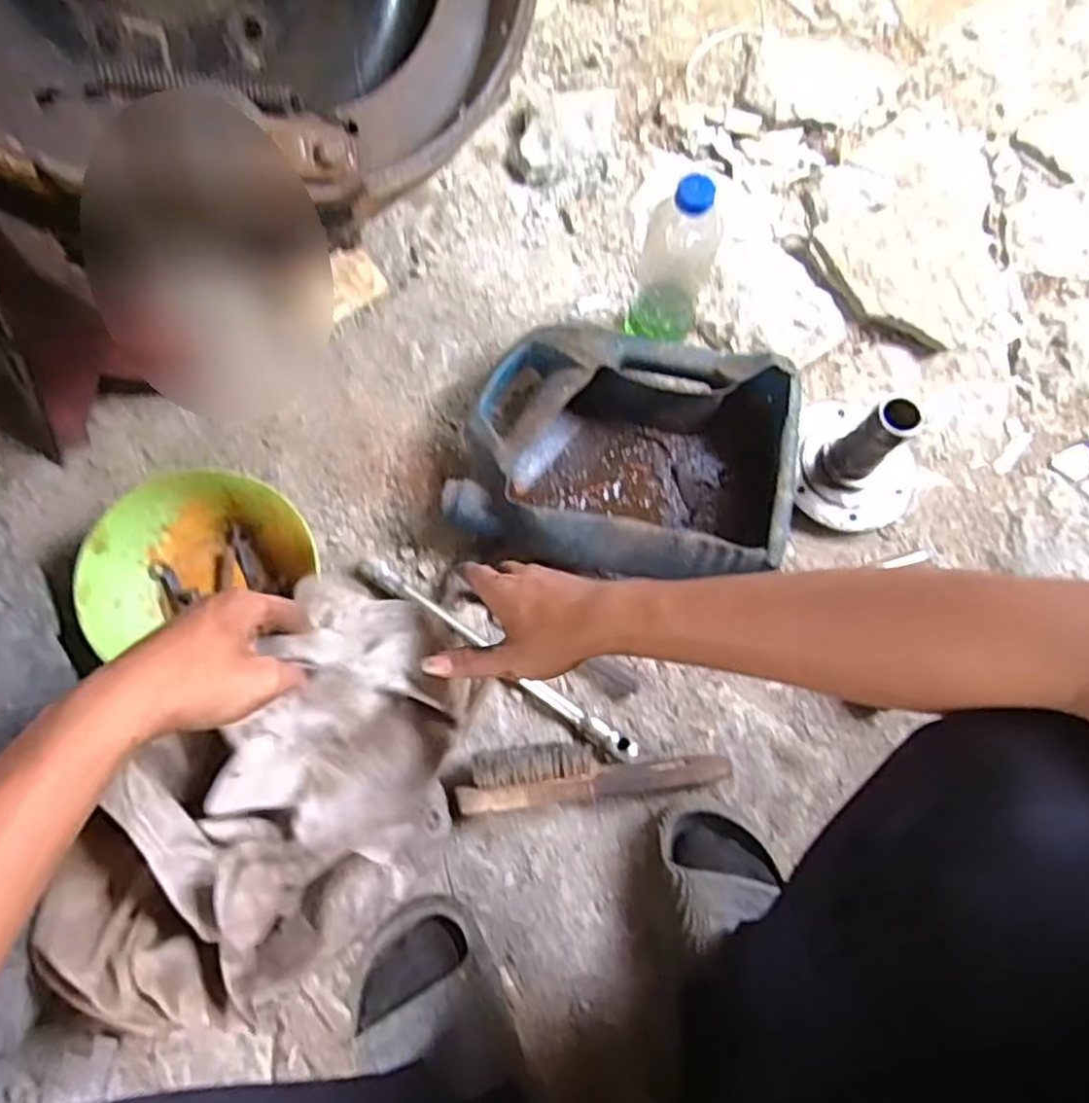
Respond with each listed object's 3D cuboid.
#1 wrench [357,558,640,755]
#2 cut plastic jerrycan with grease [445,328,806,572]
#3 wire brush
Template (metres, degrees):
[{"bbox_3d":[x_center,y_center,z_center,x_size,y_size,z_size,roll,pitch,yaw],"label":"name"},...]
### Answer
[{"bbox_3d":[-0.045,0.097,0.689,0.305,0.027,0.022,36,79,5],"label":"wrench"},{"bbox_3d":[0.079,-0.095,0.724,0.299,0.091,0.231,11,77,1],"label":"cut plastic jerrycan with grease"},{"bbox_3d":[0.045,0.196,0.666,0.234,0.040,0.054,-5,72,-4],"label":"wire brush"}]

